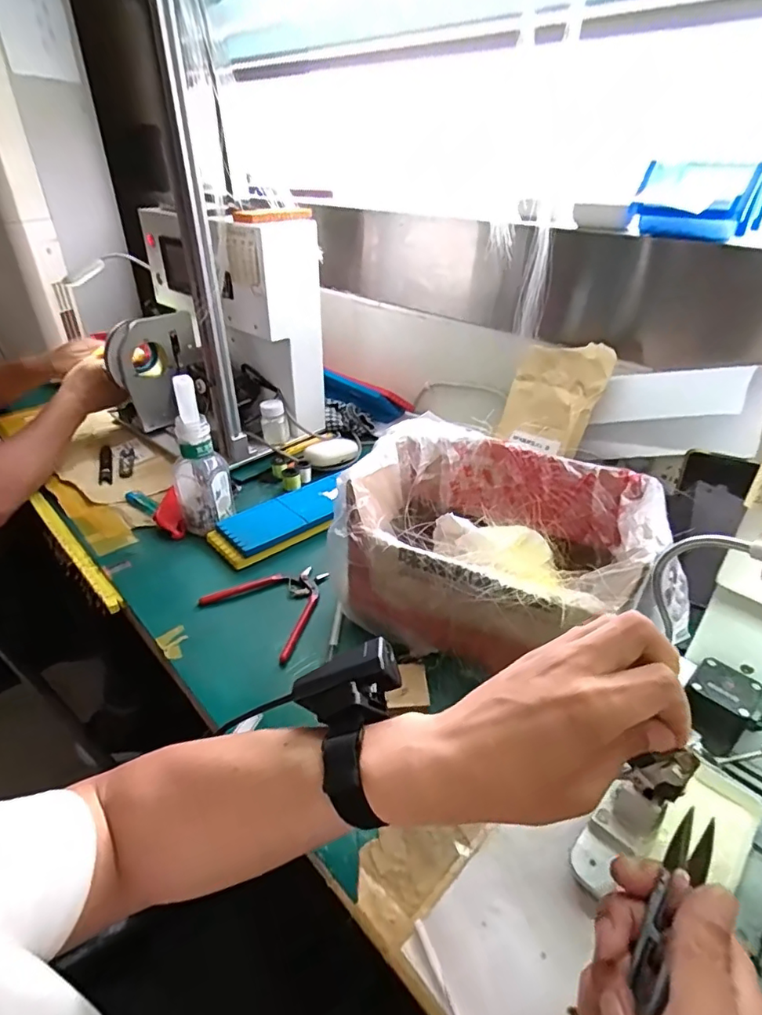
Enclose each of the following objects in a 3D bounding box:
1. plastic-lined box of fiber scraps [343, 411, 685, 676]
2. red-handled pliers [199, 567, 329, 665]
[{"bbox_3d":[0.116,0.040,0.538,0.287,0.141,0.200,16,36,22],"label":"plastic-lined box of fiber scraps"},{"bbox_3d":[-0.115,0.104,0.607,0.130,0.008,0.123,22,39,29],"label":"red-handled pliers"}]

